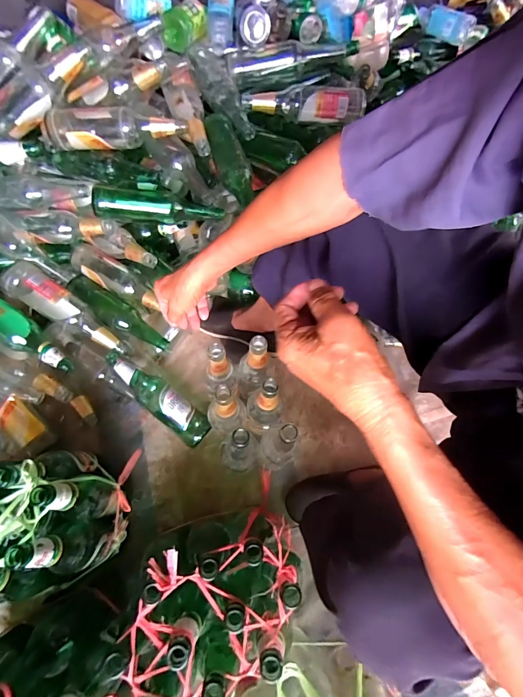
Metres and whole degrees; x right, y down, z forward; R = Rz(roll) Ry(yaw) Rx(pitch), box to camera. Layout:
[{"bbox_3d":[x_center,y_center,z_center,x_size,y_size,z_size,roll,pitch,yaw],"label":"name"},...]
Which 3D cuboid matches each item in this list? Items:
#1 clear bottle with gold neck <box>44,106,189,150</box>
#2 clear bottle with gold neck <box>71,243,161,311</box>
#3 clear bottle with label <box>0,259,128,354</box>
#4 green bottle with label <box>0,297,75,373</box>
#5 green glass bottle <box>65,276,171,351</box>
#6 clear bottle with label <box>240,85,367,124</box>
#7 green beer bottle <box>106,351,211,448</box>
[{"bbox_3d":[-0.293,-0.436,0.662,0.282,0.056,0.068,-2,67,-4],"label":"clear bottle with gold neck"},{"bbox_3d":[-0.321,-0.154,0.757,0.230,0.068,0.067,27,69,8],"label":"clear bottle with gold neck"},{"bbox_3d":[-0.403,-0.077,0.694,0.273,0.071,0.077,38,69,-10],"label":"clear bottle with label"},{"bbox_3d":[-0.487,-0.039,0.654,0.265,0.060,0.067,37,70,-5],"label":"green bottle with label"},{"bbox_3d":[-0.315,-0.078,0.723,0.255,0.055,0.064,35,70,11],"label":"green glass bottle"},{"bbox_3d":[0.092,-0.527,0.719,0.262,0.061,0.057,4,67,-1],"label":"clear bottle with label"},{"bbox_3d":[-0.213,0.101,0.691,0.250,0.056,0.075,35,70,11],"label":"green beer bottle"}]

